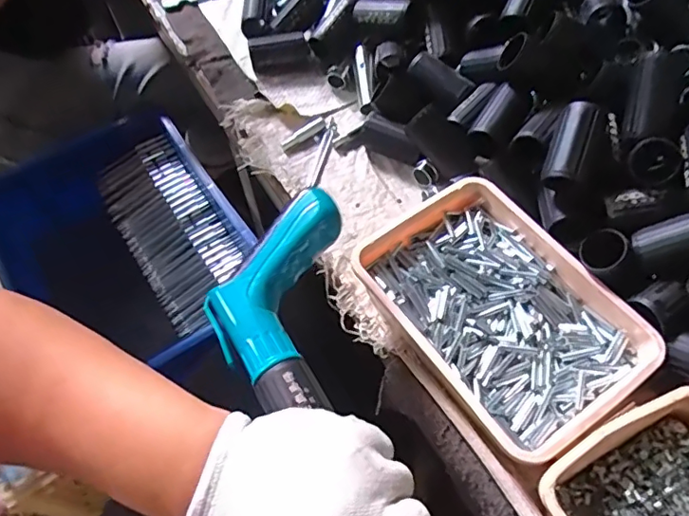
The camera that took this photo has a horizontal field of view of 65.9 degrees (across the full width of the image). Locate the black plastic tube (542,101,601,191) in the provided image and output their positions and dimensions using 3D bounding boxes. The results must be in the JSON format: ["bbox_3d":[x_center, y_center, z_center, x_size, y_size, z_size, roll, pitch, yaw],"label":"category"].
[{"bbox_3d":[0.168,-0.083,0.396,0.024,0.026,0.064,22,93,16],"label":"black plastic tube"}]

